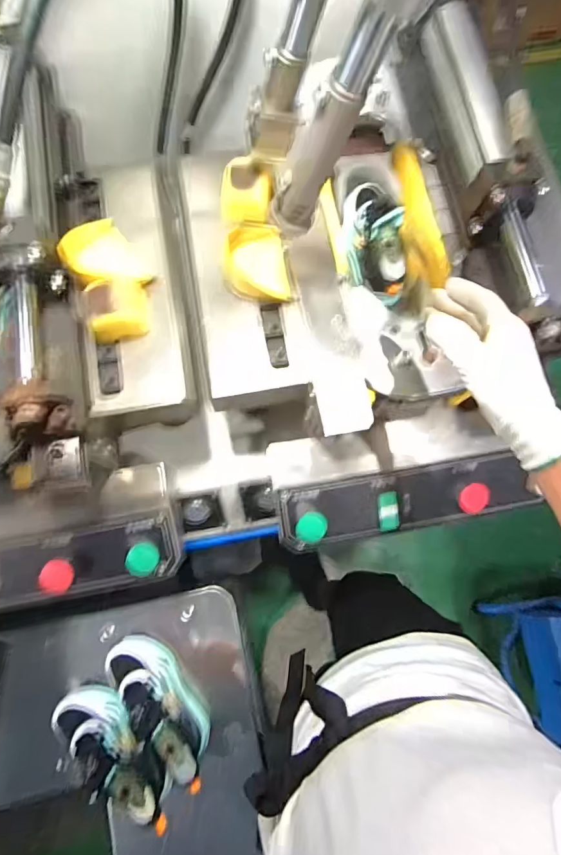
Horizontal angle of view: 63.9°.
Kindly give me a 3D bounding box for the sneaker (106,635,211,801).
[{"bbox_3d":[-0.185,0.415,0.652,0.104,0.098,0.213,-30,79,-8],"label":"sneaker"}]

